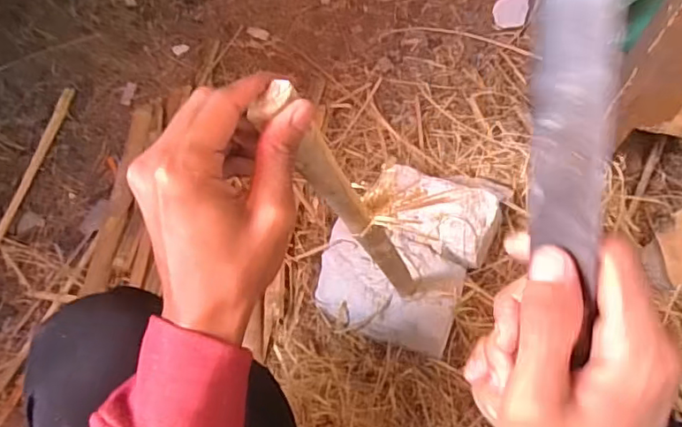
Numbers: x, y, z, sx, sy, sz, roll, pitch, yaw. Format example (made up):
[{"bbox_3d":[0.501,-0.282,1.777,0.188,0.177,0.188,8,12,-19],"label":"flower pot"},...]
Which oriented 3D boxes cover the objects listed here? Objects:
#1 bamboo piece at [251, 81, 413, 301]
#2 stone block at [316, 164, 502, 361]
[{"bbox_3d":[0.023,0.016,0.456,0.025,0.409,0.012,-38,64,0],"label":"bamboo piece"},{"bbox_3d":[0.092,0.061,0.803,0.198,0.093,0.241,21,62,14],"label":"stone block"}]

